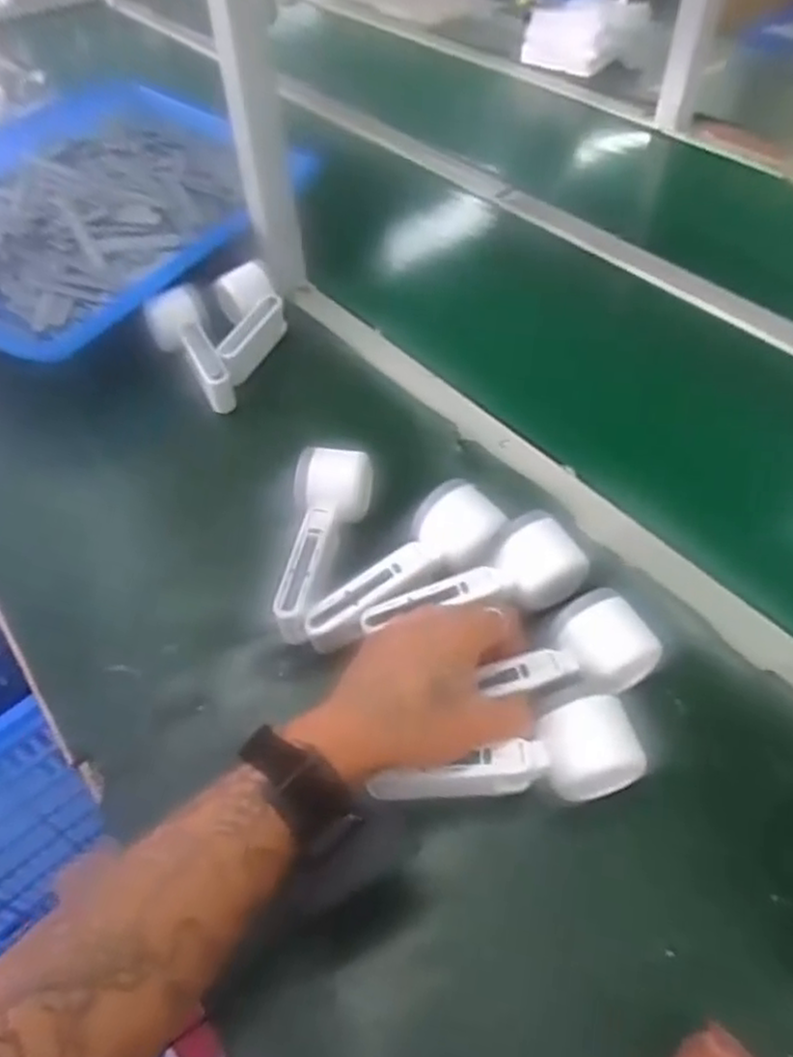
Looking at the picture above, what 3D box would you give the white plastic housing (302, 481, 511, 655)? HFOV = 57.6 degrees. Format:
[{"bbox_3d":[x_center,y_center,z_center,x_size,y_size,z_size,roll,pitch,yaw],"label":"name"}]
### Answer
[{"bbox_3d":[0.006,0.029,0.528,0.173,0.045,0.057,-38,57,-11],"label":"white plastic housing"}]

